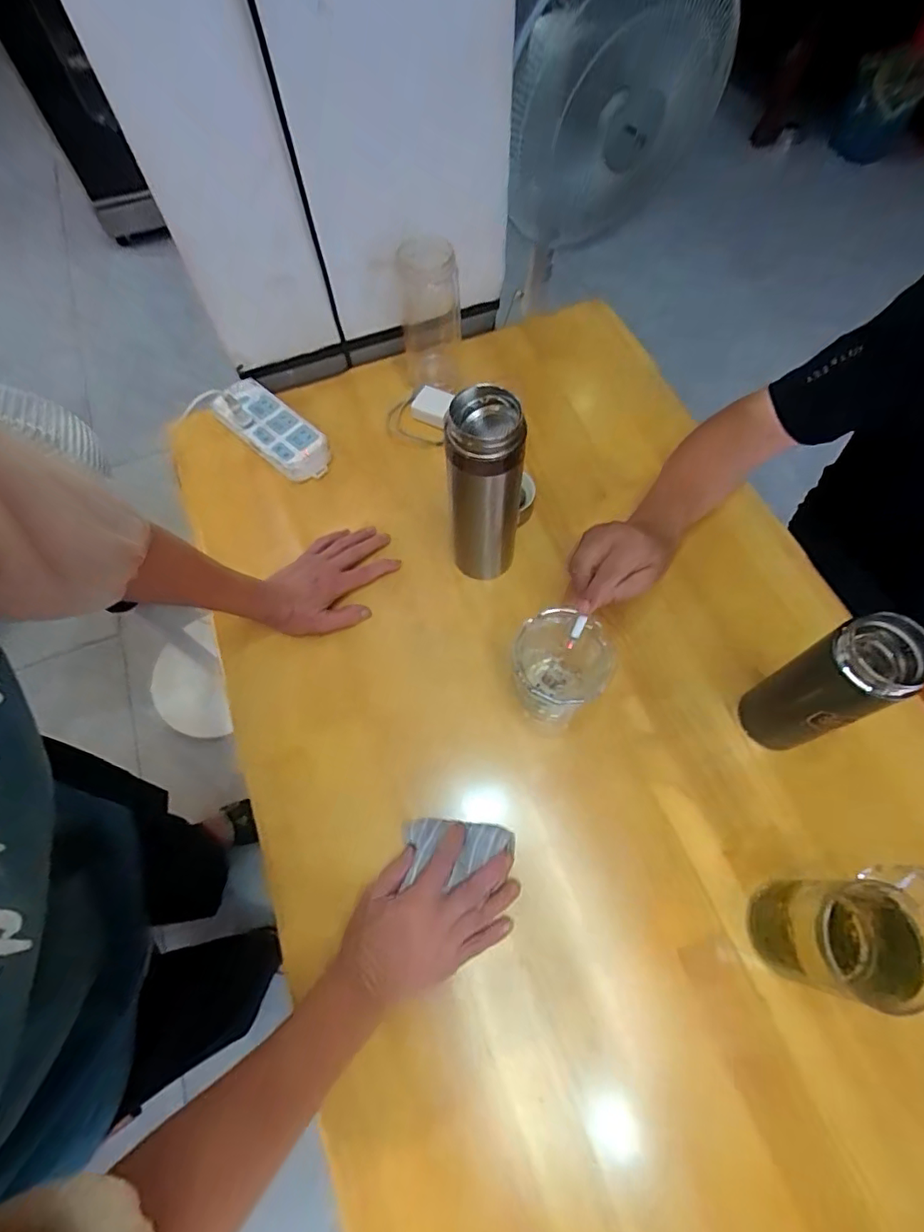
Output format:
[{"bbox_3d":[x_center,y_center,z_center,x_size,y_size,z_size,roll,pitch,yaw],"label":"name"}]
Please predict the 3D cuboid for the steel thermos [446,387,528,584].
[{"bbox_3d":[0.022,-0.129,0.583,0.078,0.219,0.077,-1,65,3],"label":"steel thermos"}]

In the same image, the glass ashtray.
[{"bbox_3d":[0.100,0.055,0.568,0.091,0.107,0.083,-1,65,3],"label":"glass ashtray"}]

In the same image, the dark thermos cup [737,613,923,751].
[{"bbox_3d":[0.322,0.067,0.499,0.063,0.202,0.065,-1,65,3],"label":"dark thermos cup"}]

